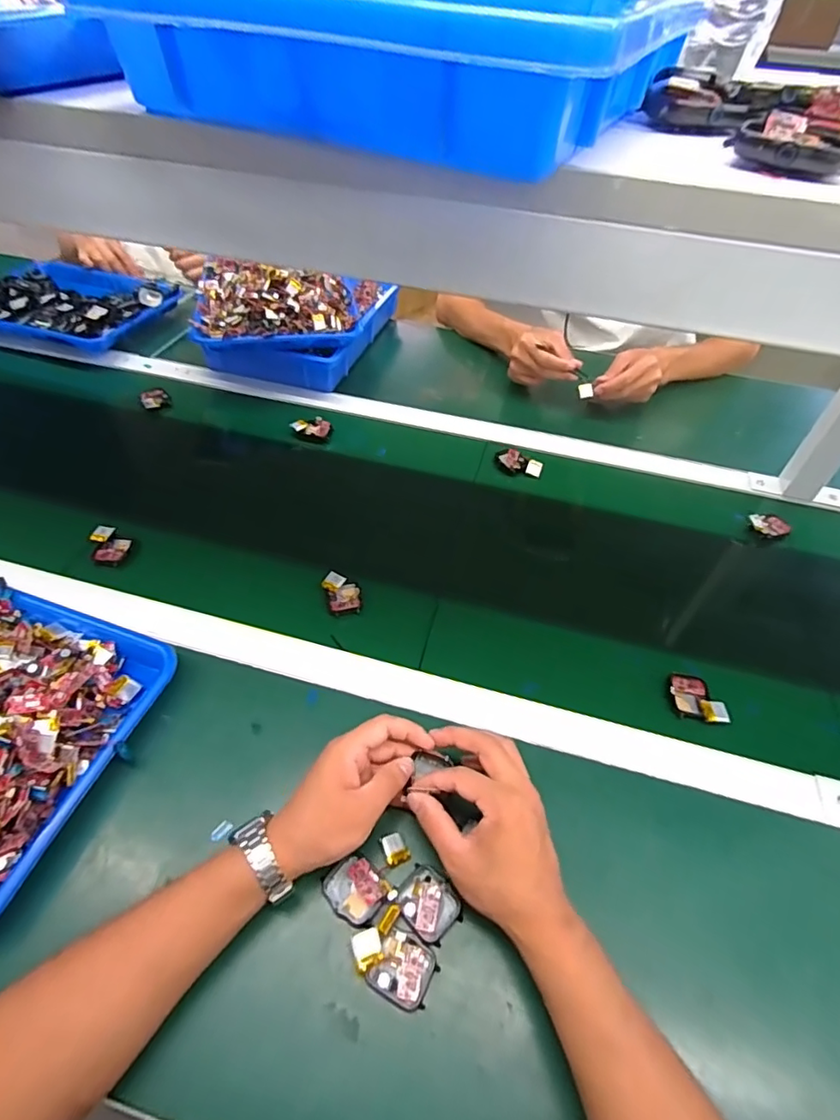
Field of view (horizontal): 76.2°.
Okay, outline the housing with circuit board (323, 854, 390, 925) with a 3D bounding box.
[{"bbox_3d":[-0.050,0.251,0.408,0.045,0.015,0.037,35,55,24],"label":"housing with circuit board"}]

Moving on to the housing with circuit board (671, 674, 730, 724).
[{"bbox_3d":[0.272,0.135,0.521,0.049,0.011,0.044,11,49,6],"label":"housing with circuit board"}]

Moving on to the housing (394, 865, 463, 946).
[{"bbox_3d":[0.007,0.258,0.402,0.046,0.012,0.039,37,56,26],"label":"housing"}]

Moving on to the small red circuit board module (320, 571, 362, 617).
[{"bbox_3d":[-0.085,0.036,0.584,0.038,0.016,0.051,-9,50,-11],"label":"small red circuit board module"}]

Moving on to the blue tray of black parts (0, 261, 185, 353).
[{"bbox_3d":[-0.630,-0.468,0.973,0.317,0.051,0.276,21,51,14],"label":"blue tray of black parts"}]

